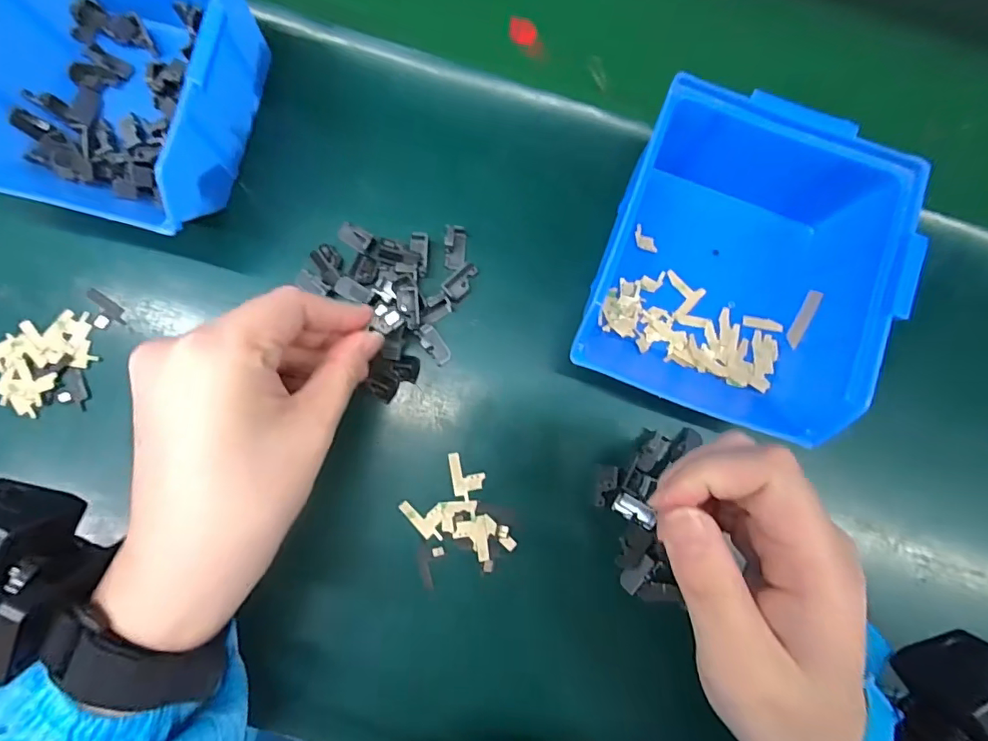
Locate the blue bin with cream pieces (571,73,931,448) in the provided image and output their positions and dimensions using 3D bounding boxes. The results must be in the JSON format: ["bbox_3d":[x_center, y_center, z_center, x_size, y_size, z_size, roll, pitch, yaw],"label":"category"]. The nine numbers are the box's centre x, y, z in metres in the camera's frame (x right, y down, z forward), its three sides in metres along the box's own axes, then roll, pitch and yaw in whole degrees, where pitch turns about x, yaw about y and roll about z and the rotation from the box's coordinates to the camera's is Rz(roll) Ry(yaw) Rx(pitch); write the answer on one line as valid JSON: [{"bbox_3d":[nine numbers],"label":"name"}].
[{"bbox_3d":[0.116,-0.048,0.244,0.125,0.065,0.133,20,81,1],"label":"blue bin with cream pieces"}]

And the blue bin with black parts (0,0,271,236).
[{"bbox_3d":[-0.184,-0.144,0.237,0.125,0.055,0.140,17,81,0],"label":"blue bin with black parts"}]

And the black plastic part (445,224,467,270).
[{"bbox_3d":[-0.021,-0.067,0.270,0.011,0.012,0.020,3,81,-2],"label":"black plastic part"}]

